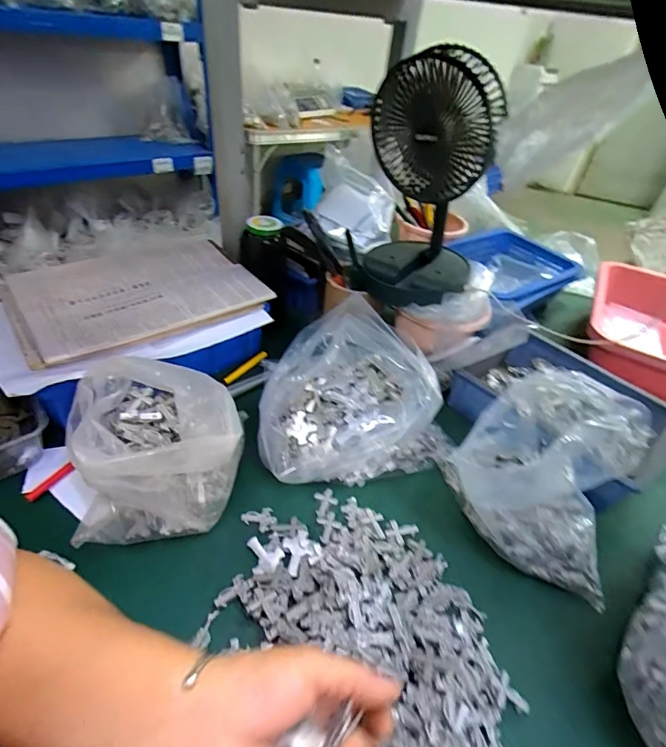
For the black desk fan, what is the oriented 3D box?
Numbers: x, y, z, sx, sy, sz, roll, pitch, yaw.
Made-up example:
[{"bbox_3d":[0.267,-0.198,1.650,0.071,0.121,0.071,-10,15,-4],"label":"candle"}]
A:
[{"bbox_3d":[0.120,-0.237,0.546,0.166,0.285,0.147,16,41,9],"label":"black desk fan"}]

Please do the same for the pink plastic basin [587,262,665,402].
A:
[{"bbox_3d":[0.525,-0.063,0.681,0.220,0.096,0.277,24,43,18],"label":"pink plastic basin"}]

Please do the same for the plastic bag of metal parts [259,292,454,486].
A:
[{"bbox_3d":[0.022,0.029,0.476,0.212,0.125,0.160,-4,42,-12],"label":"plastic bag of metal parts"}]

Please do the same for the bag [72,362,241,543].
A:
[{"bbox_3d":[-0.167,0.071,0.401,0.157,0.128,0.124,-2,42,-9],"label":"bag"}]

